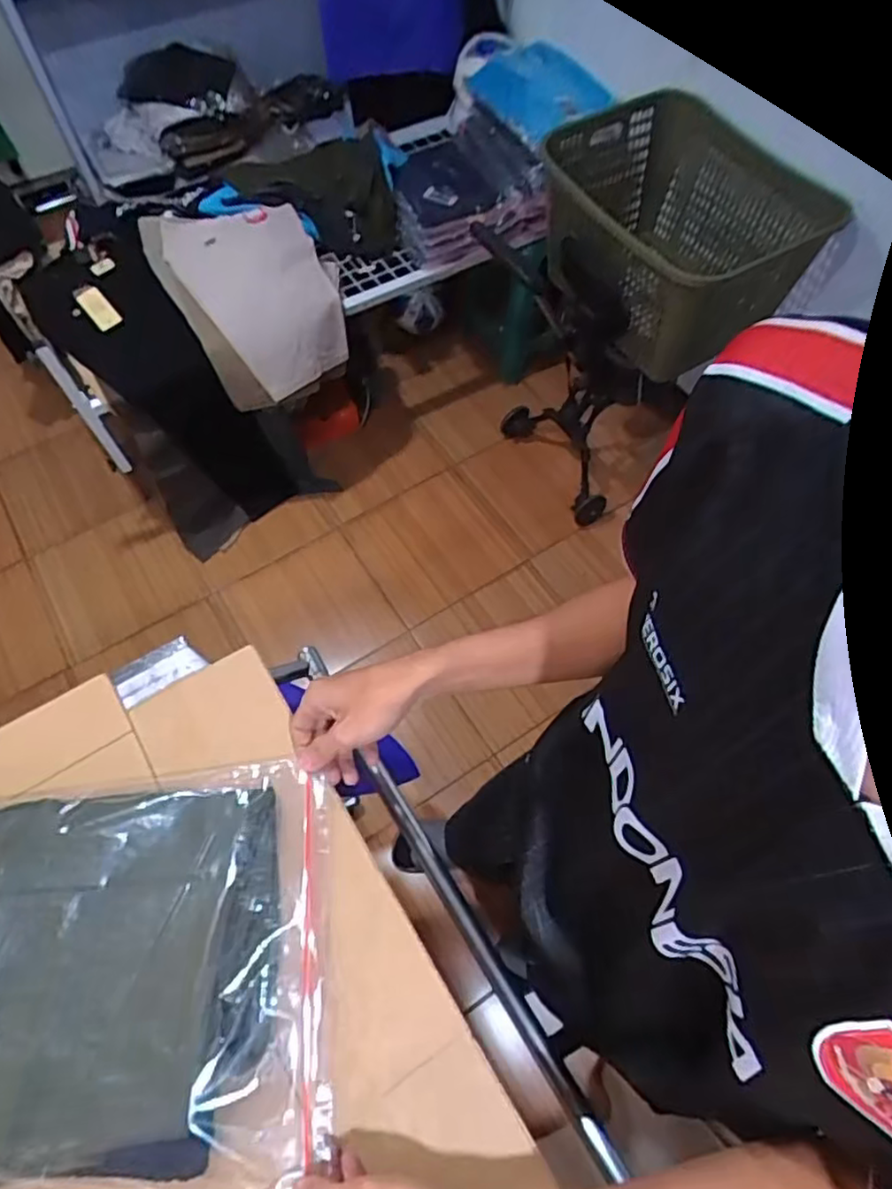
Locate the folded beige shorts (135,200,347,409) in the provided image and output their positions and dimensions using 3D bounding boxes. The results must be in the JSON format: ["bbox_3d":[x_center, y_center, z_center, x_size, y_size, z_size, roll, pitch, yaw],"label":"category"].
[{"bbox_3d":[-0.448,-0.731,1.570,0.377,0.262,0.424,-30,65,-14],"label":"folded beige shorts"}]

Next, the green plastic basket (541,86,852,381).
[{"bbox_3d":[0.470,-0.783,1.434,0.483,0.295,0.566,-32,65,-15],"label":"green plastic basket"}]

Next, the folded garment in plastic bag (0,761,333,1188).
[{"bbox_3d":[-0.279,0.276,0.472,0.364,0.068,0.272,-6,61,-2],"label":"folded garment in plastic bag"}]

